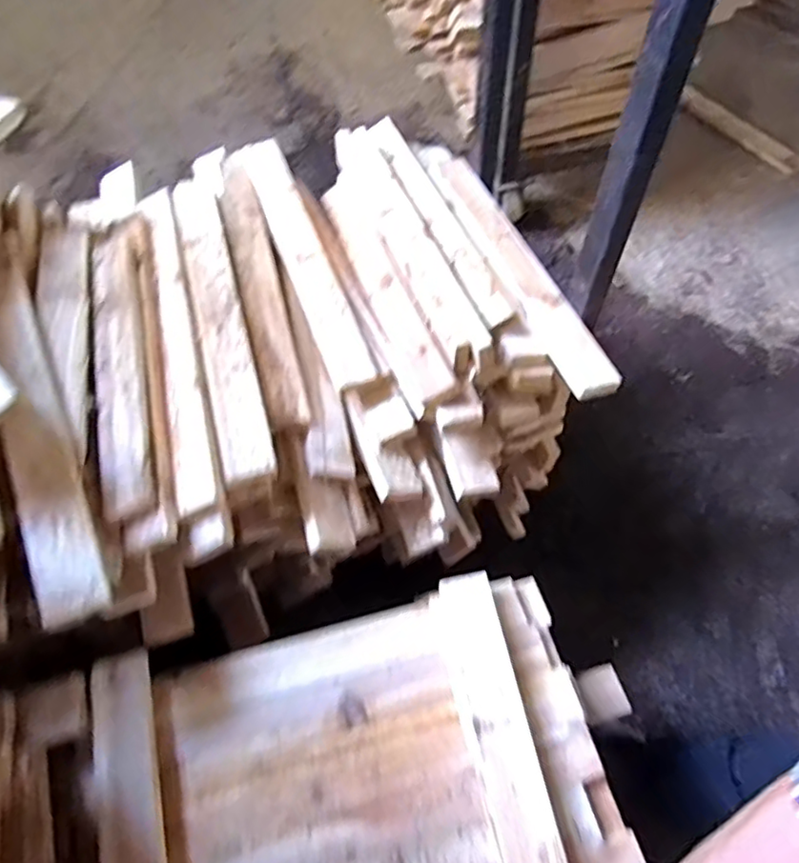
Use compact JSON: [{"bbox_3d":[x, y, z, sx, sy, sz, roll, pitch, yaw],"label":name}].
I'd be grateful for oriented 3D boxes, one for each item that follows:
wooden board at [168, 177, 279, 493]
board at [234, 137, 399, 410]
[{"bbox_3d":[-0.228,-0.159,0.789,0.056,0.031,0.528,-15,60,-9],"label":"wooden board"},{"bbox_3d":[-0.131,-0.244,0.892,0.072,0.038,0.502,-20,61,-12],"label":"board"}]

